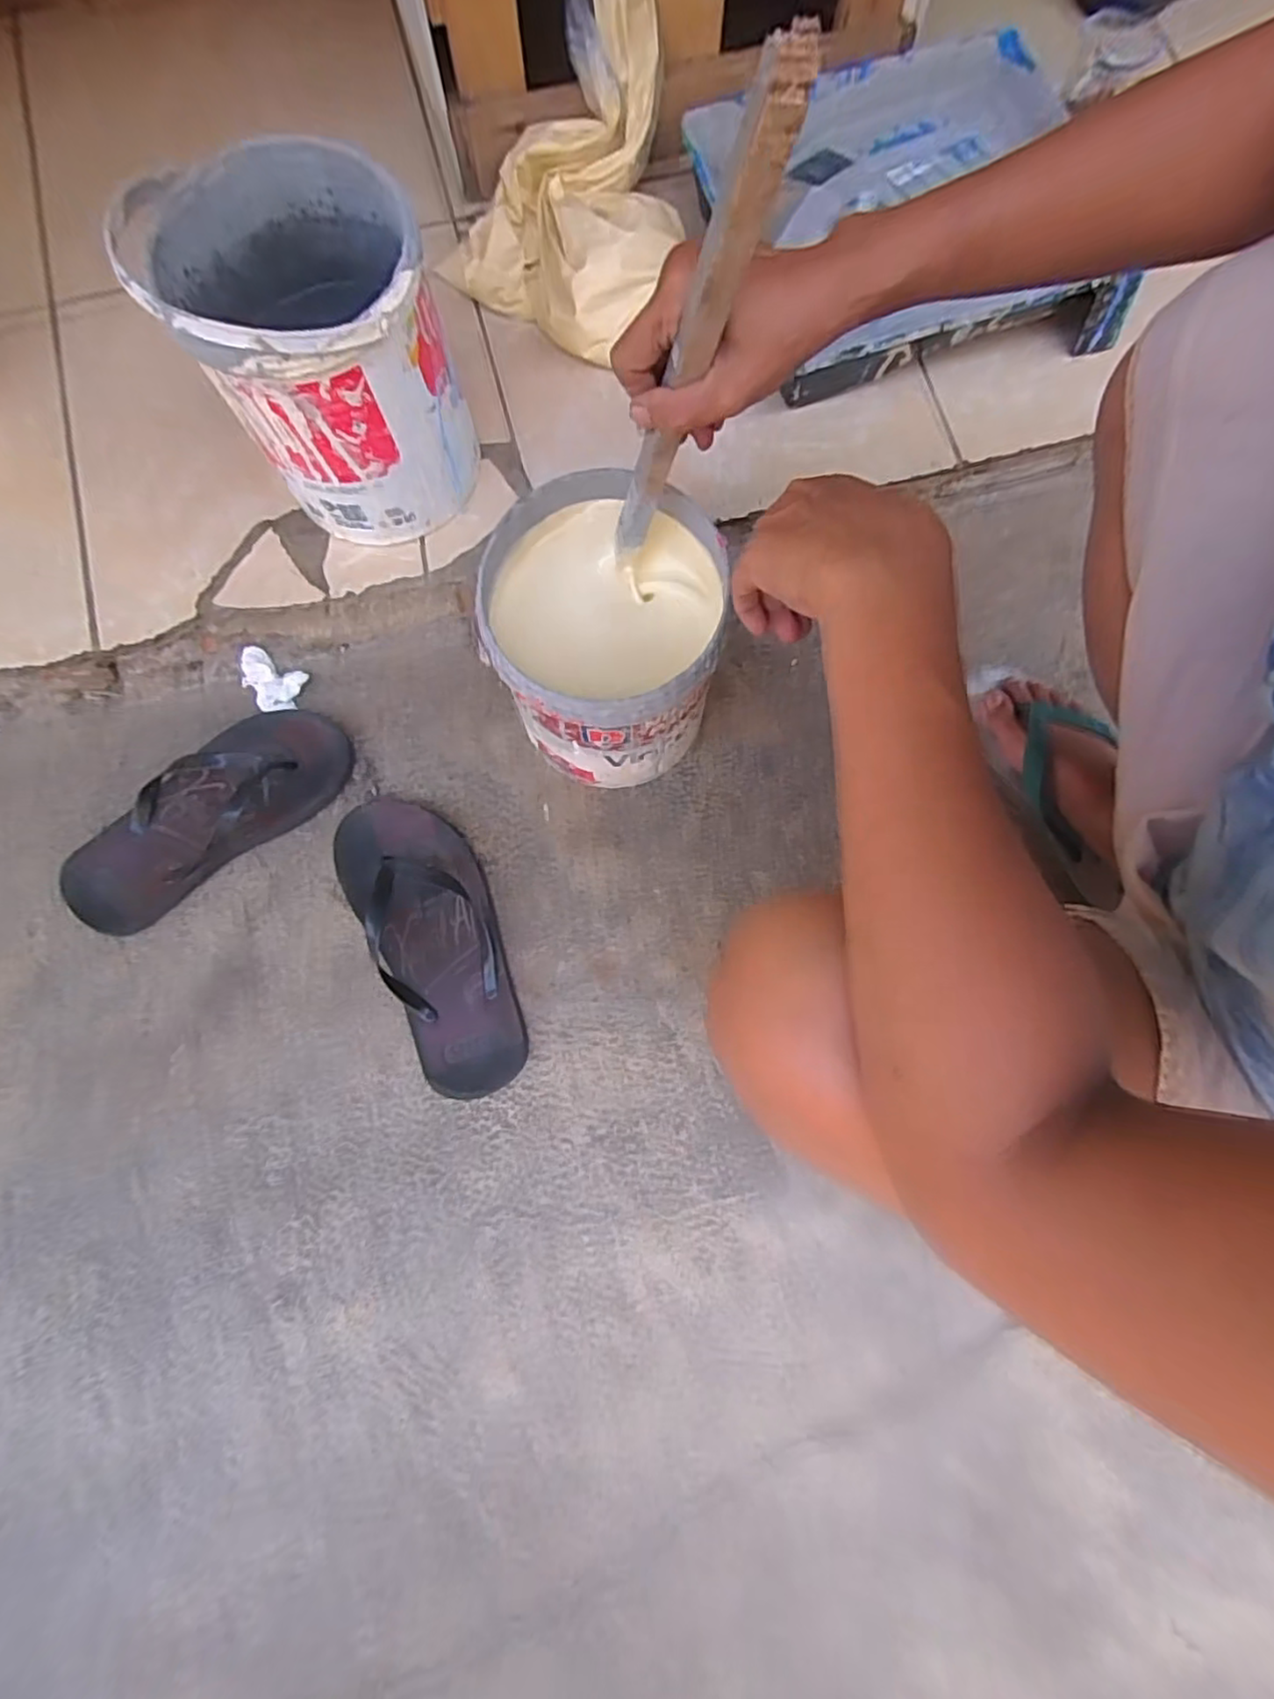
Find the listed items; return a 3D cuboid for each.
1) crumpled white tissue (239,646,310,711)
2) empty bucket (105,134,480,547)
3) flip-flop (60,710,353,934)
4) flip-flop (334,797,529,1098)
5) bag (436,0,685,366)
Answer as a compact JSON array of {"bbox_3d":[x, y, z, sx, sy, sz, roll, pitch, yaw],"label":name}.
[{"bbox_3d":[-0.348,-0.158,0.613,0.064,0.020,0.048,25,80,5],"label":"crumpled white tissue"},{"bbox_3d":[-0.231,-0.371,0.499,0.162,0.205,0.171,0,79,1],"label":"empty bucket"},{"bbox_3d":[-0.389,-0.037,0.577,0.263,0.052,0.104,-37,80,-6],"label":"flip-flop"},{"bbox_3d":[-0.173,0.077,0.560,0.110,0.041,0.269,-25,79,-4],"label":"flip-flop"},{"bbox_3d":[-0.040,-0.617,0.584,0.203,0.132,0.255,31,81,7],"label":"bag"}]

